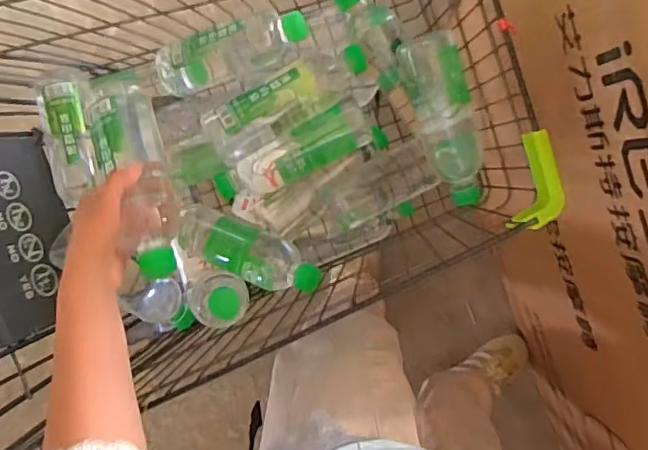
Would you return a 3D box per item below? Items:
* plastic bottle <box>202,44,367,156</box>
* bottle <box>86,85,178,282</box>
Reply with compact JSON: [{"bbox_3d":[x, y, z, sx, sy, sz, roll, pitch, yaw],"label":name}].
[{"bbox_3d":[-0.040,-0.148,0.690,0.207,0.067,0.065,-29,95,-7],"label":"plastic bottle"},{"bbox_3d":[-0.177,-0.048,0.559,0.059,0.071,0.204,-19,78,5],"label":"bottle"}]

